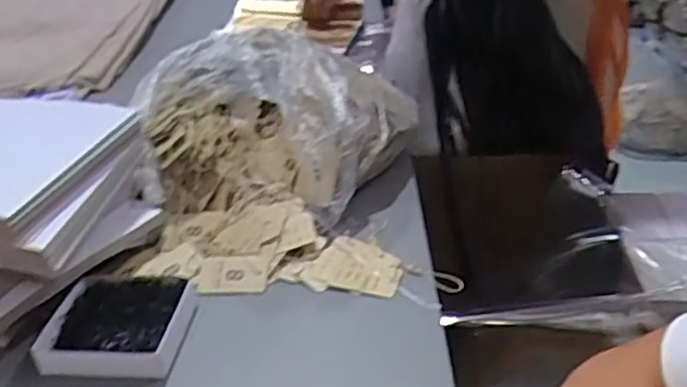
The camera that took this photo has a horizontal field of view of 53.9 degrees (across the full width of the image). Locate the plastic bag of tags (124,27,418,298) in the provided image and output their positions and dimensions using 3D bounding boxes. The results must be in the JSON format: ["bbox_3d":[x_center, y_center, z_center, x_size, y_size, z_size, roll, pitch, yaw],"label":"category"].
[{"bbox_3d":[-0.079,-0.054,0.726,0.299,0.140,0.323,-2,31,4],"label":"plastic bag of tags"}]

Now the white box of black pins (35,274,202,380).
[{"bbox_3d":[-0.196,0.110,0.579,0.113,0.023,0.111,-2,31,4],"label":"white box of black pins"}]

